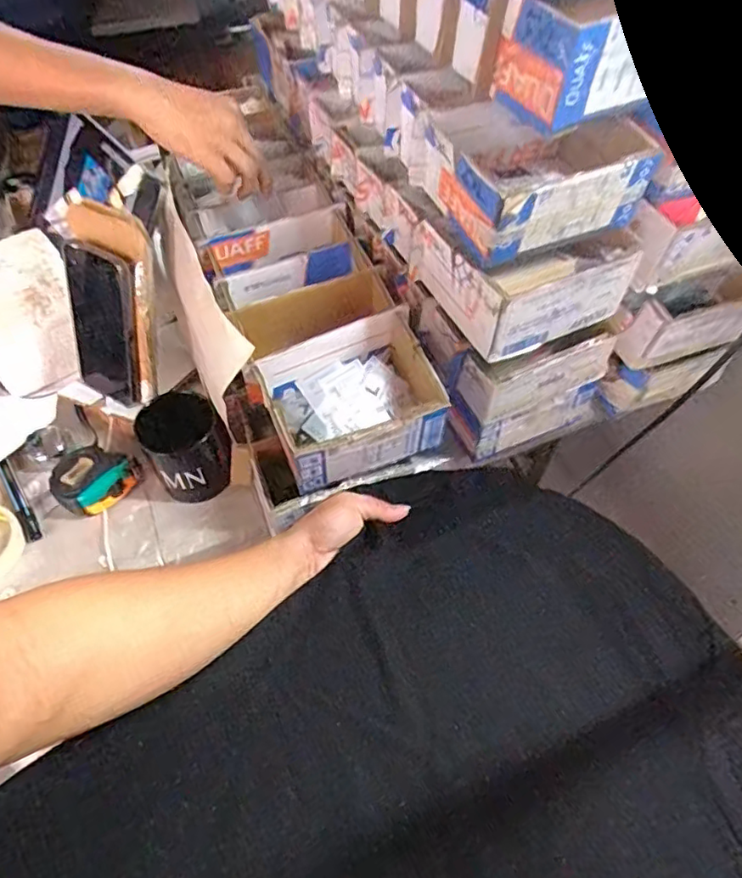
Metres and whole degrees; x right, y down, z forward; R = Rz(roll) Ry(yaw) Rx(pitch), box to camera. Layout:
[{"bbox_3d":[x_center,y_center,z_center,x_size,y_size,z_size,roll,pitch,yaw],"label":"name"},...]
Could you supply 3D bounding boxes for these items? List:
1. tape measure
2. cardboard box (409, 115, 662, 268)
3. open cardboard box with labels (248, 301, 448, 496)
[{"bbox_3d":[-0.308,0.043,0.655,0.072,0.043,0.084,39,63,22],"label":"tape measure"},{"bbox_3d":[0.144,-0.236,0.522,0.169,0.072,0.138,-21,59,-14],"label":"cardboard box"},{"bbox_3d":[-0.016,-0.041,0.589,0.162,0.073,0.136,-19,58,-13],"label":"open cardboard box with labels"}]

